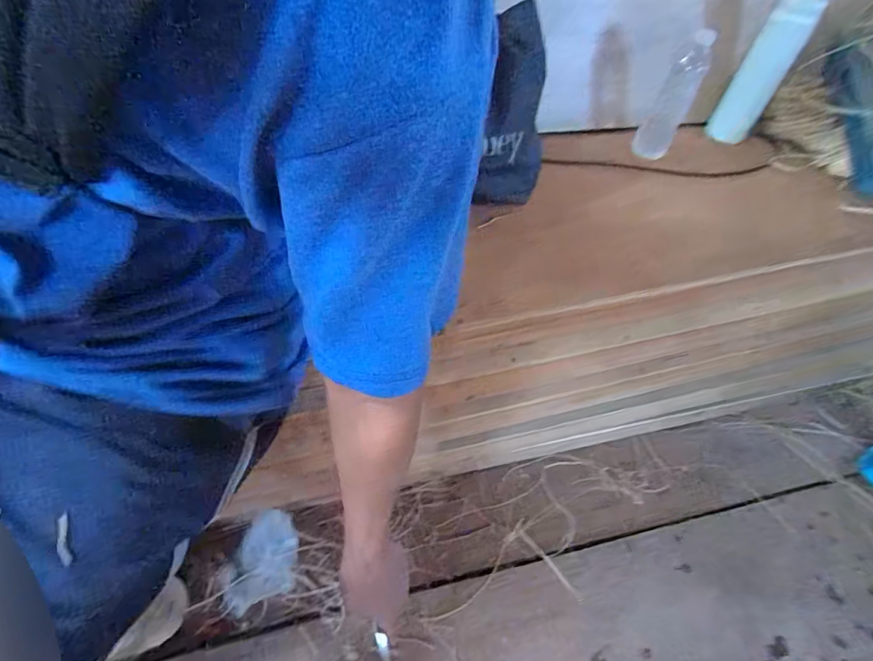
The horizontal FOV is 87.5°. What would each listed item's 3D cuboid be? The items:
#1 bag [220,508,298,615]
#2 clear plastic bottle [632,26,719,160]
[{"bbox_3d":[-0.230,0.307,0.605,0.082,0.023,0.119,22,53,8],"label":"bag"},{"bbox_3d":[0.381,-0.376,0.733,0.058,0.190,0.059,27,30,14],"label":"clear plastic bottle"}]

